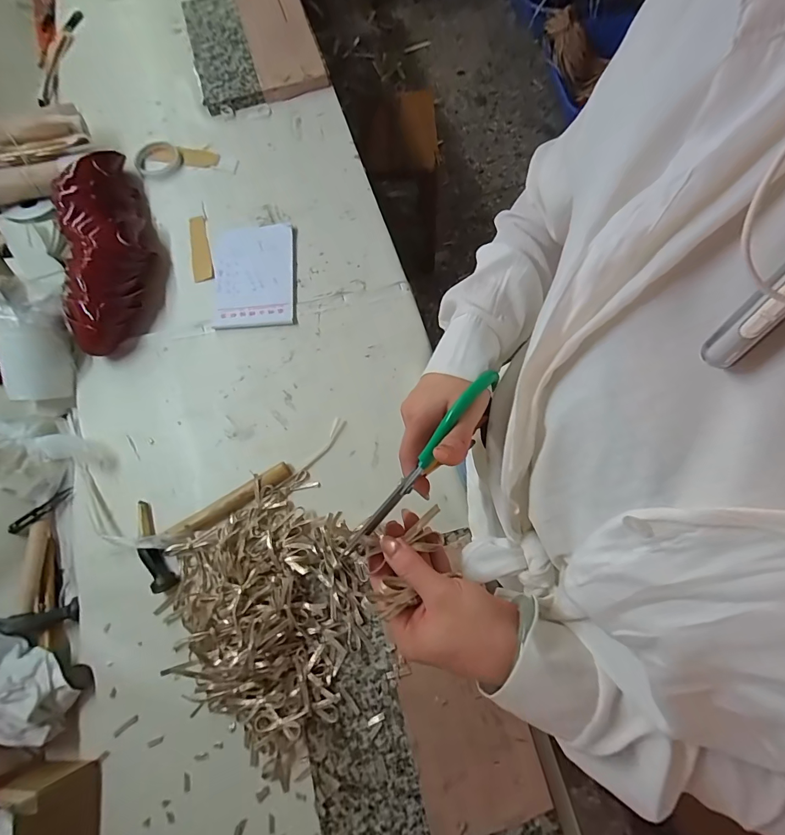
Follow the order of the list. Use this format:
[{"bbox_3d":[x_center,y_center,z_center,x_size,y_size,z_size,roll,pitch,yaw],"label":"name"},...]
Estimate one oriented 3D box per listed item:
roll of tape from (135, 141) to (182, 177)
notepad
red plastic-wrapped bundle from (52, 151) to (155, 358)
[{"bbox_3d":[-0.494,-0.542,0.829,0.090,0.015,0.089,-1,71,2],"label":"roll of tape"},{"bbox_3d":[-0.262,-0.268,0.735,0.157,0.012,0.219,-5,71,1],"label":"notepad"},{"bbox_3d":[-0.515,-0.319,0.715,0.124,0.098,0.431,-18,72,-4],"label":"red plastic-wrapped bundle"}]

